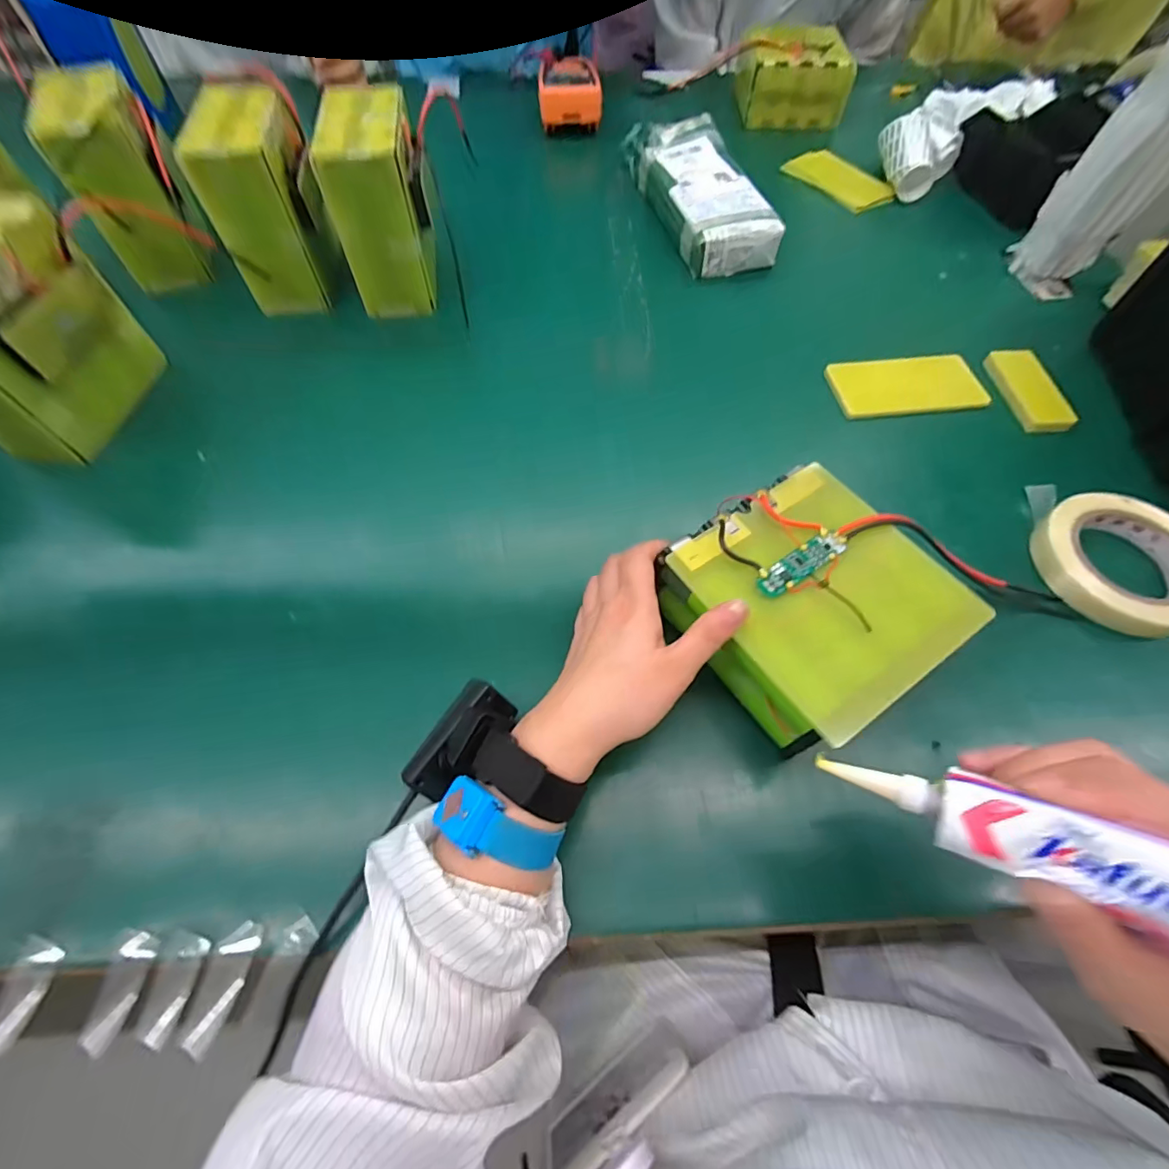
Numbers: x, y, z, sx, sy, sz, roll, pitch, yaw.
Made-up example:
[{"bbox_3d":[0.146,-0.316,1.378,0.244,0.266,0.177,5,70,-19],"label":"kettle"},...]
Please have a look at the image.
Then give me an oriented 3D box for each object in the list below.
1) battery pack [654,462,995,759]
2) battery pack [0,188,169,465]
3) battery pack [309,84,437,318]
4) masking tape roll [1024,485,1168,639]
[{"bbox_3d":[0.139,0.012,0.333,0.149,0.060,0.147,-35,67,-18],"label":"battery pack"},{"bbox_3d":[-0.459,-0.202,0.431,0.087,0.154,0.159,3,61,1],"label":"battery pack"},{"bbox_3d":[-0.198,-0.382,0.530,0.096,0.146,0.130,-10,61,-6],"label":"battery pack"},{"bbox_3d":[0.406,-0.019,0.390,0.118,0.019,0.121,0,61,0],"label":"masking tape roll"}]

